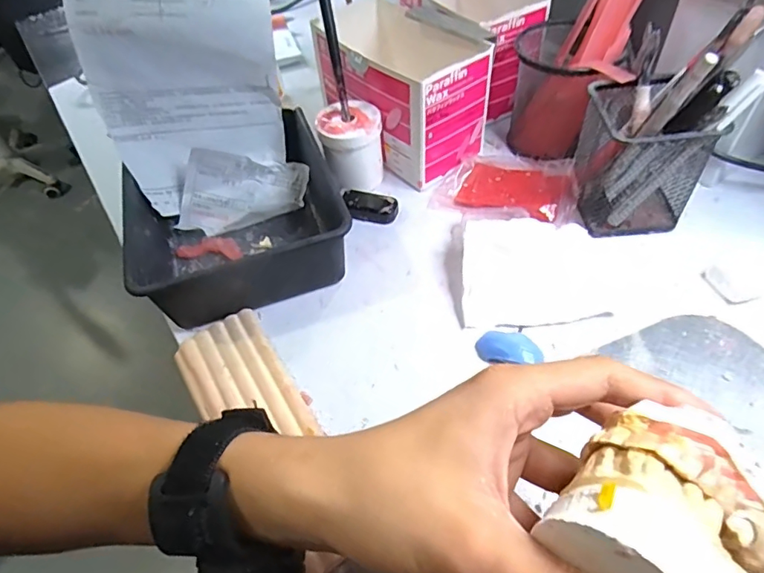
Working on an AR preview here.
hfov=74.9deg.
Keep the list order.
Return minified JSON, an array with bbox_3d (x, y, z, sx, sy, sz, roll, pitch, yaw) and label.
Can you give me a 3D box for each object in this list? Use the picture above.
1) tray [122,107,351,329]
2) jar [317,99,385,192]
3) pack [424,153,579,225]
[{"bbox_3d":[-0.116,-0.056,0.406,0.151,0.069,0.166,-18,51,-8],"label":"tray"},{"bbox_3d":[-0.025,-0.121,0.446,0.054,0.067,0.048,-9,50,-1],"label":"jar"},{"bbox_3d":[0.107,-0.089,0.436,0.118,0.014,0.092,8,52,13],"label":"pack"}]

